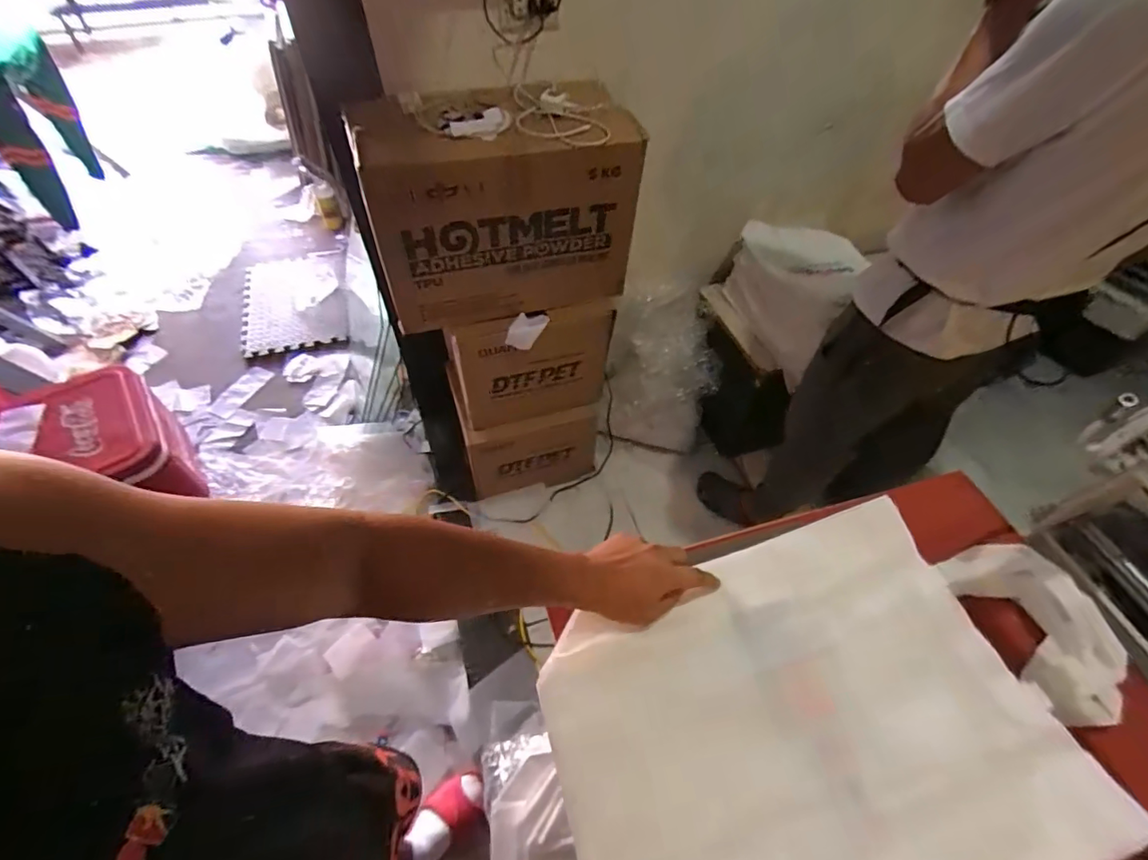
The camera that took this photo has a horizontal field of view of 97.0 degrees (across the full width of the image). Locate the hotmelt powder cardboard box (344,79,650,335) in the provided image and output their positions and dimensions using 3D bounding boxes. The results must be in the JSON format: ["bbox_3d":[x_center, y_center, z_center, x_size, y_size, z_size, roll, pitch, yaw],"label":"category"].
[{"bbox_3d":[-0.160,-0.467,1.093,0.545,0.376,0.231,-13,55,-12],"label":"hotmelt powder cardboard box"}]

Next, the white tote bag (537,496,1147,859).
[{"bbox_3d":[0.277,0.265,0.505,0.593,0.046,0.346,-13,55,-11],"label":"white tote bag"}]

